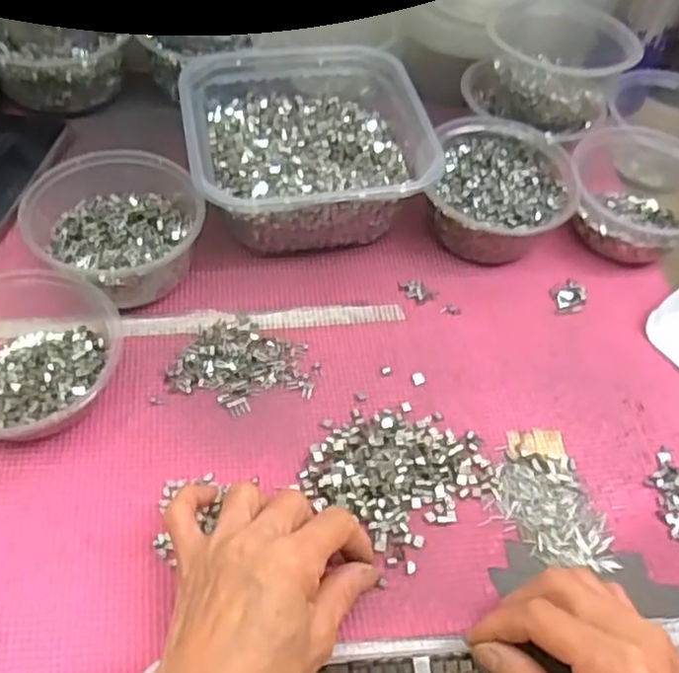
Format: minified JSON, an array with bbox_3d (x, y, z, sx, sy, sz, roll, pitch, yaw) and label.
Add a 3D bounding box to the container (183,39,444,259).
[{"bbox_3d":[-0.030,-0.153,0.536,0.171,0.073,0.190,-9,56,-10],"label":"container"}]

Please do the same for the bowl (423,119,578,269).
[{"bbox_3d":[0.120,-0.109,0.527,0.104,0.055,0.117,12,55,4],"label":"bowl"}]

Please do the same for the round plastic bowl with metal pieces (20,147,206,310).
[{"bbox_3d":[-0.154,-0.075,0.477,0.114,0.061,0.117,2,55,-3],"label":"round plastic bowl with metal pieces"}]

